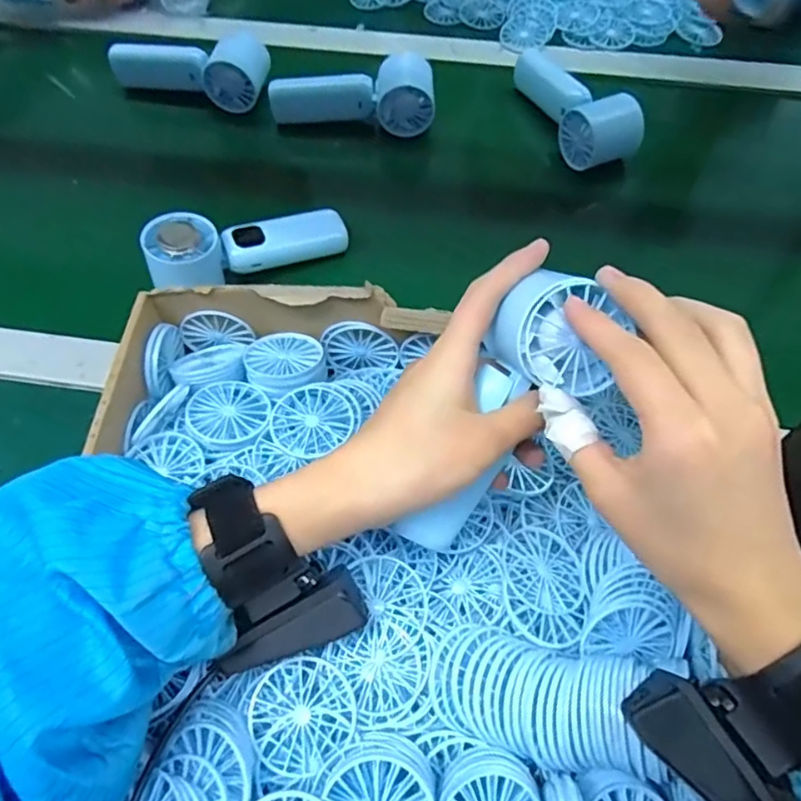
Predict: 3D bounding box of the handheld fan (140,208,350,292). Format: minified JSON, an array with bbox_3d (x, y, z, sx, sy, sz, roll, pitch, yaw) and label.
[{"bbox_3d":[-0.119,-0.125,0.485,0.153,0.045,0.050,-12,62,-9],"label":"handheld fan"}]

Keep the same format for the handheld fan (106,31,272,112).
[{"bbox_3d":[-0.216,-0.341,0.619,0.156,0.045,0.061,9,61,3],"label":"handheld fan"}]

